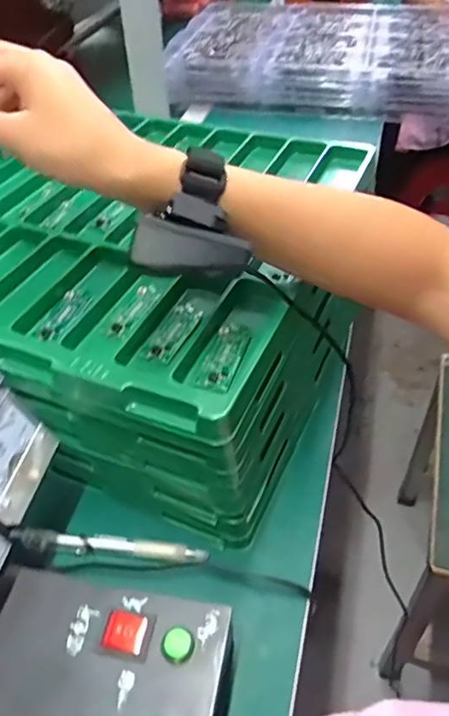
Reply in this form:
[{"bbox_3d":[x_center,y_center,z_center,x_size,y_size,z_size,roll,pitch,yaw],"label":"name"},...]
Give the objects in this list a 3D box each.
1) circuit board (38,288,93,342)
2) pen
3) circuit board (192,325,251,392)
[{"bbox_3d":[-0.116,-0.031,0.401,0.022,0.004,0.053,12,46,14],"label":"circuit board"},{"bbox_3d":[-0.084,0.138,0.405,0.142,0.013,0.013,3,45,6],"label":"pen"},{"bbox_3d":[0.000,-0.001,0.366,0.025,0.007,0.056,15,47,17],"label":"circuit board"}]

